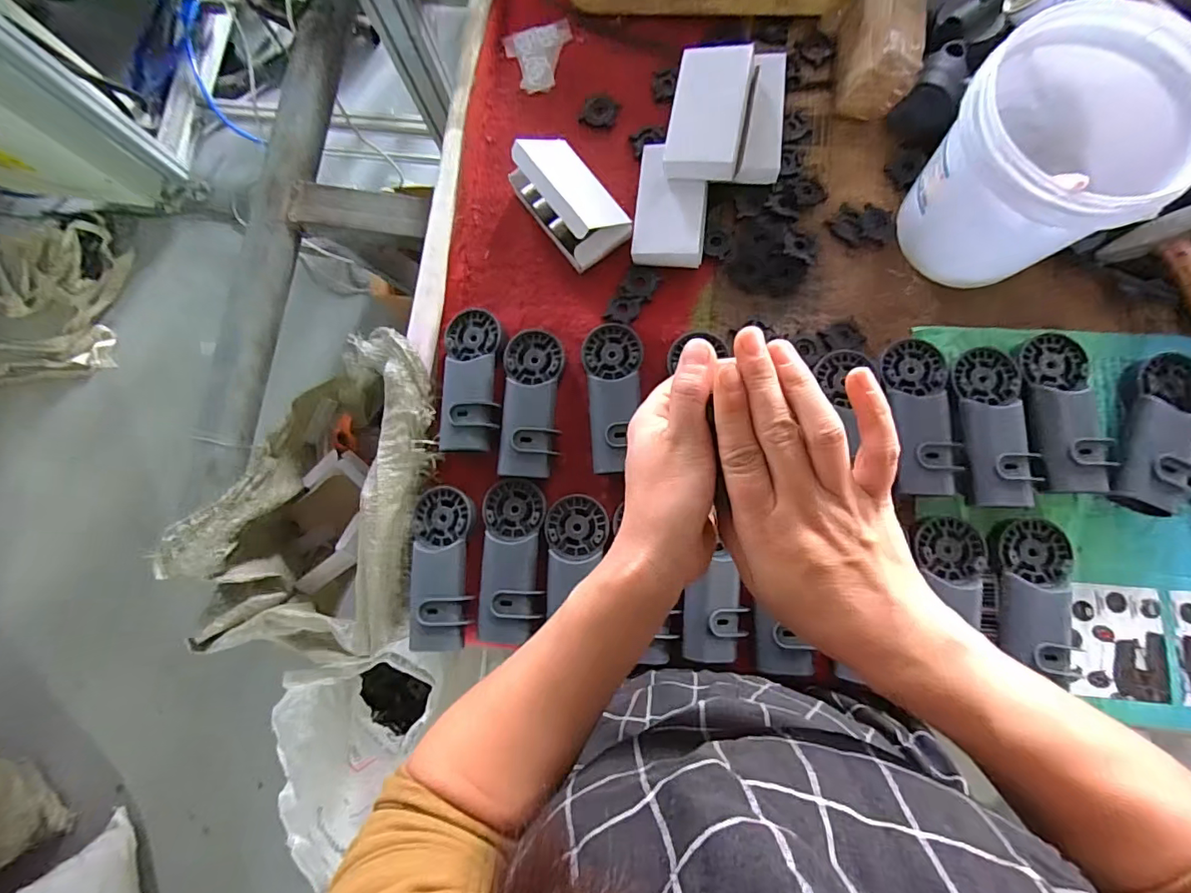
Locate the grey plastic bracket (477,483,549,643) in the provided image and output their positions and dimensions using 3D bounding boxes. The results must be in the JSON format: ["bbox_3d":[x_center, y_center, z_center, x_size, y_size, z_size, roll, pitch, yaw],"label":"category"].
[{"bbox_3d":[-0.084,0.112,0.514,0.061,0.027,0.154,-2,82,4],"label":"grey plastic bracket"}]

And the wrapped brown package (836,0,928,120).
[{"bbox_3d":[0.308,-0.435,0.546,0.064,0.082,0.133,8,82,5],"label":"wrapped brown package"}]

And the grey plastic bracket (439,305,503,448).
[{"bbox_3d":[-0.135,-0.075,0.558,0.068,0.040,0.163,-2,82,4],"label":"grey plastic bracket"}]

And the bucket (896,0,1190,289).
[{"bbox_3d":[0.405,-0.253,0.465,0.173,0.164,0.158,-1,82,4],"label":"bucket"}]

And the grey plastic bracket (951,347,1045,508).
[{"bbox_3d":[0.394,-0.022,0.500,0.061,0.030,0.159,3,82,5],"label":"grey plastic bracket"}]

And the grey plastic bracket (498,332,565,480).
[{"bbox_3d":[-0.068,-0.047,0.548,0.064,0.041,0.161,0,82,4],"label":"grey plastic bracket"}]

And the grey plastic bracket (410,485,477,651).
[{"bbox_3d":[-0.157,0.121,0.516,0.062,0.033,0.158,-4,81,4],"label":"grey plastic bracket"}]

